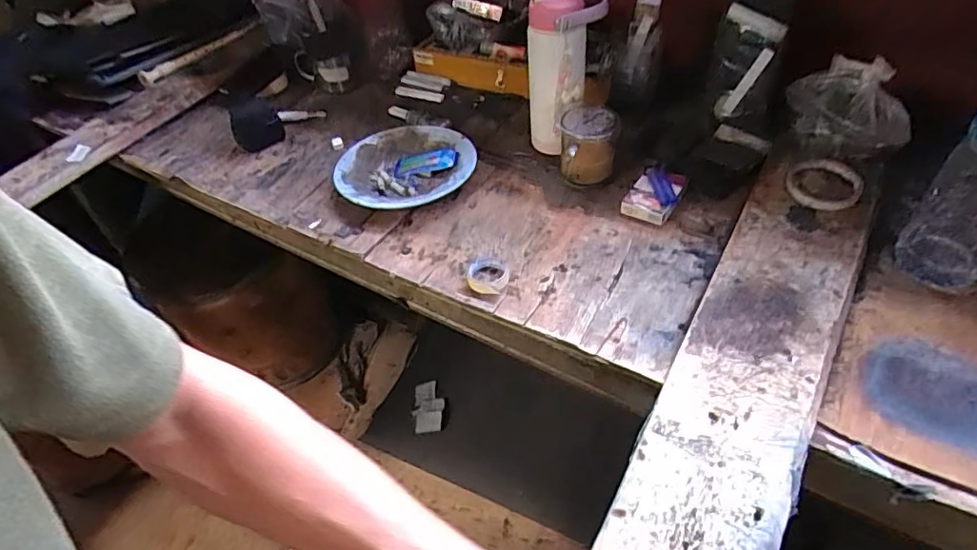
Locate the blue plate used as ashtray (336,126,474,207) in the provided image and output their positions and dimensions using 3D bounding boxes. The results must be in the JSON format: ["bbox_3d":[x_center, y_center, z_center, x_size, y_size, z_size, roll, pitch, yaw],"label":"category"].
[{"bbox_3d":[-0.113,-0.149,0.806,0.182,0.044,0.175,-3,47,3],"label":"blue plate used as ashtray"}]

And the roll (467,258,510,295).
[{"bbox_3d":[0.000,0.001,0.671,0.048,0.014,0.051,-3,47,3],"label":"roll"}]

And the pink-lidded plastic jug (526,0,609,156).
[{"bbox_3d":[0.102,-0.261,0.771,0.099,0.213,0.092,-1,47,4],"label":"pink-lidded plastic jug"}]

